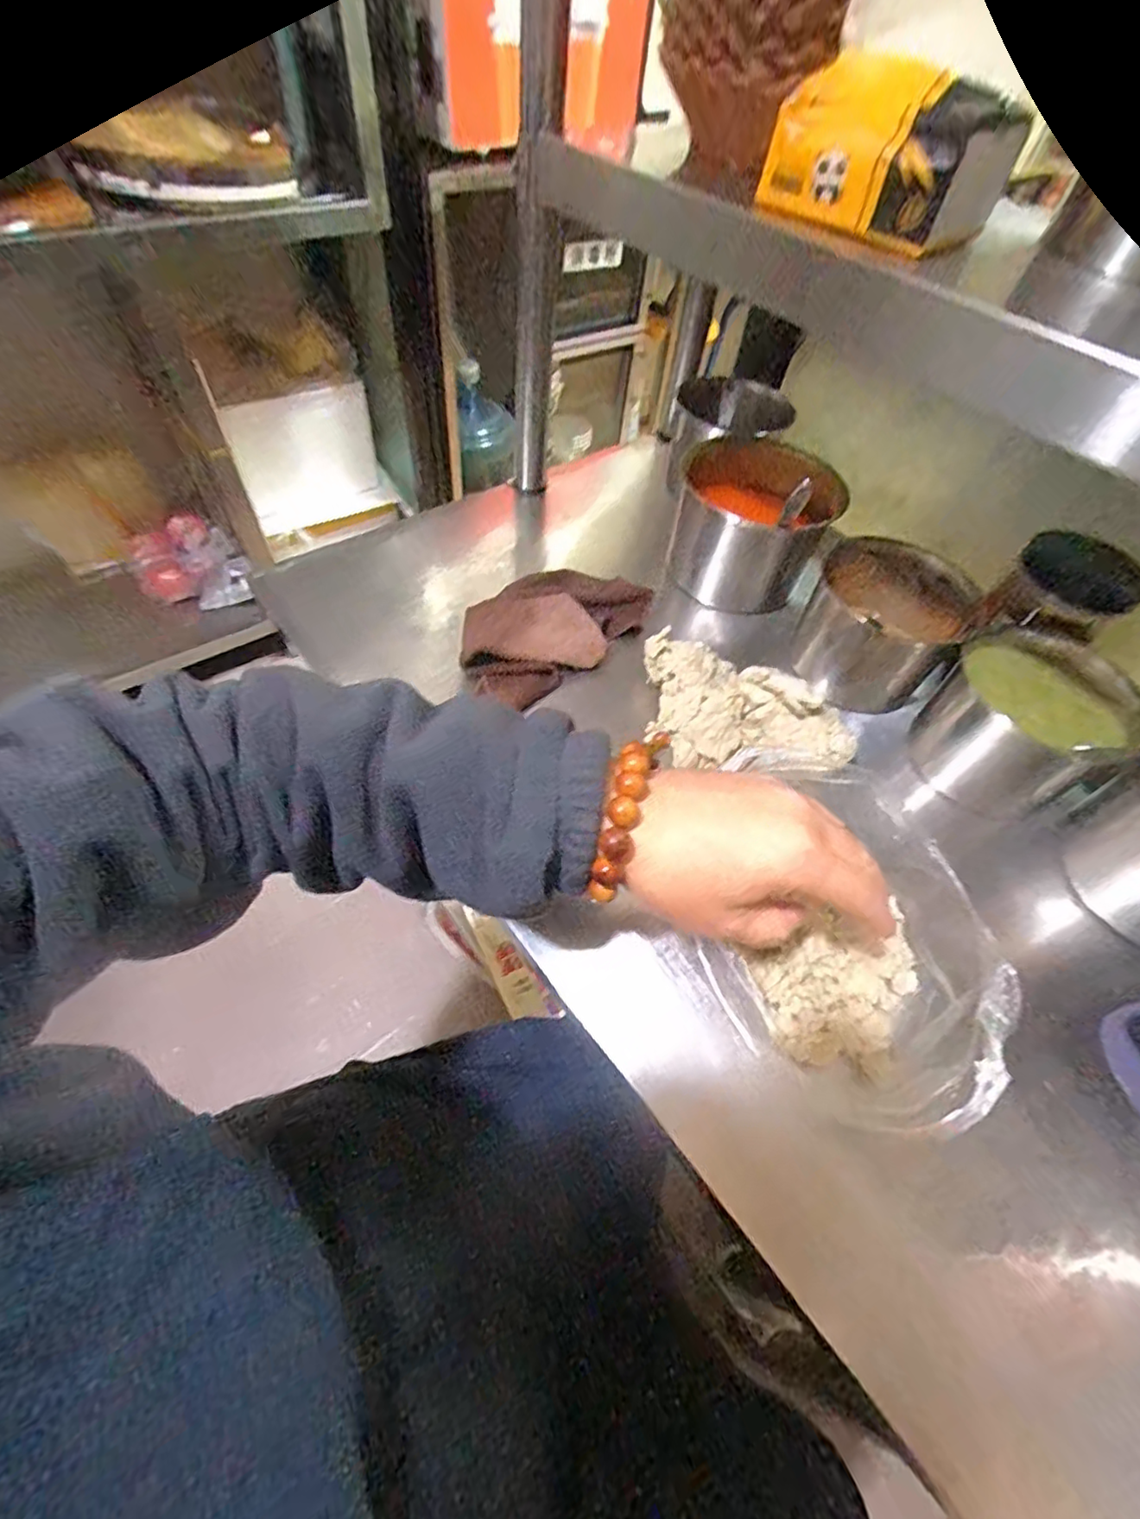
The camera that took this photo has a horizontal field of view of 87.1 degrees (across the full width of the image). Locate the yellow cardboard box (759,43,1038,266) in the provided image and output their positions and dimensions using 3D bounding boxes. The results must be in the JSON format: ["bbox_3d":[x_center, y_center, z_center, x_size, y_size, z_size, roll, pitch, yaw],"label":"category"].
[{"bbox_3d":[0.186,-0.358,0.353,0.119,0.067,0.076,40,60,22],"label":"yellow cardboard box"}]

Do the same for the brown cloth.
[{"bbox_3d":[-0.012,-0.127,0.553,0.110,0.040,0.194,34,58,18],"label":"brown cloth"}]

